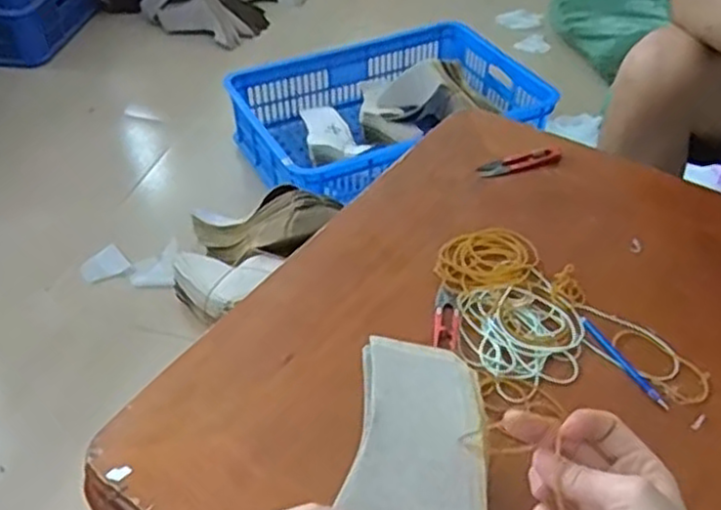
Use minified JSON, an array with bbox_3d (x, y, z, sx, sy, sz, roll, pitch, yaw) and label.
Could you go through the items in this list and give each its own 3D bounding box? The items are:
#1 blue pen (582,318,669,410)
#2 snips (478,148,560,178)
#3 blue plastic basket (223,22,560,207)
[{"bbox_3d":[0.223,0.090,0.621,0.008,0.004,0.103,-18,45,-19],"label":"blue pen"},{"bbox_3d":[0.182,-0.104,0.819,0.103,0.006,0.026,-16,45,-17],"label":"snips"},{"bbox_3d":[0.072,-0.291,1.551,0.623,0.153,0.420,-23,50,-21],"label":"blue plastic basket"}]

